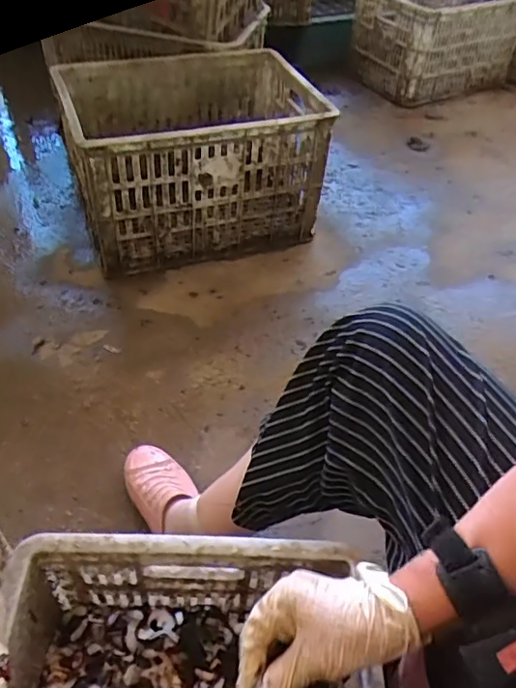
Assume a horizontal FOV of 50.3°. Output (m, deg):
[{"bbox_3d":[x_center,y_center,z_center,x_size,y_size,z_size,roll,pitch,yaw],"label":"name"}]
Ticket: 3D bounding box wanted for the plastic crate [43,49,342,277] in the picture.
[{"bbox_3d":[-0.145,-0.426,1.214,0.499,0.302,0.400,-13,50,-17],"label":"plastic crate"}]

